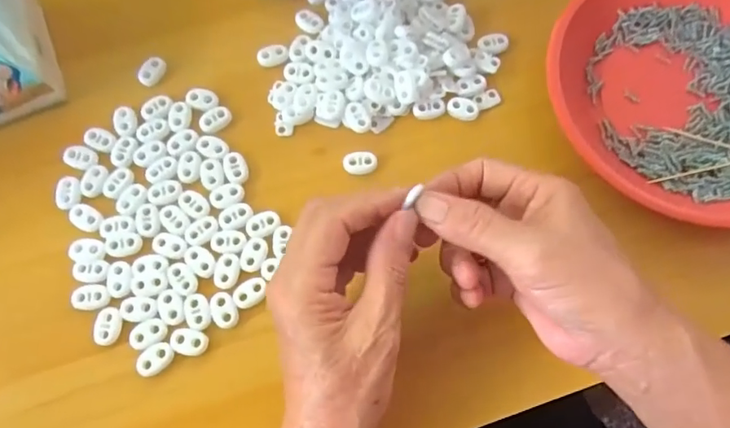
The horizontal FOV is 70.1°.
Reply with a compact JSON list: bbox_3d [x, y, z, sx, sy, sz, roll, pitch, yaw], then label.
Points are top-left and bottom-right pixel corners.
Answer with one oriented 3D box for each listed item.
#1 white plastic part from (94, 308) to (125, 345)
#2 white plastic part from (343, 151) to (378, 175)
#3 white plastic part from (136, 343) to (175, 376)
[{"bbox_3d":[-0.157,0.069,0.319,0.015,0.005,0.022,2,73,0],"label":"white plastic part"},{"bbox_3d":[-0.003,-0.035,0.353,0.022,0.008,0.014,-12,73,-4],"label":"white plastic part"},{"bbox_3d":[-0.126,0.087,0.311,0.022,0.004,0.015,-35,77,-11],"label":"white plastic part"}]

